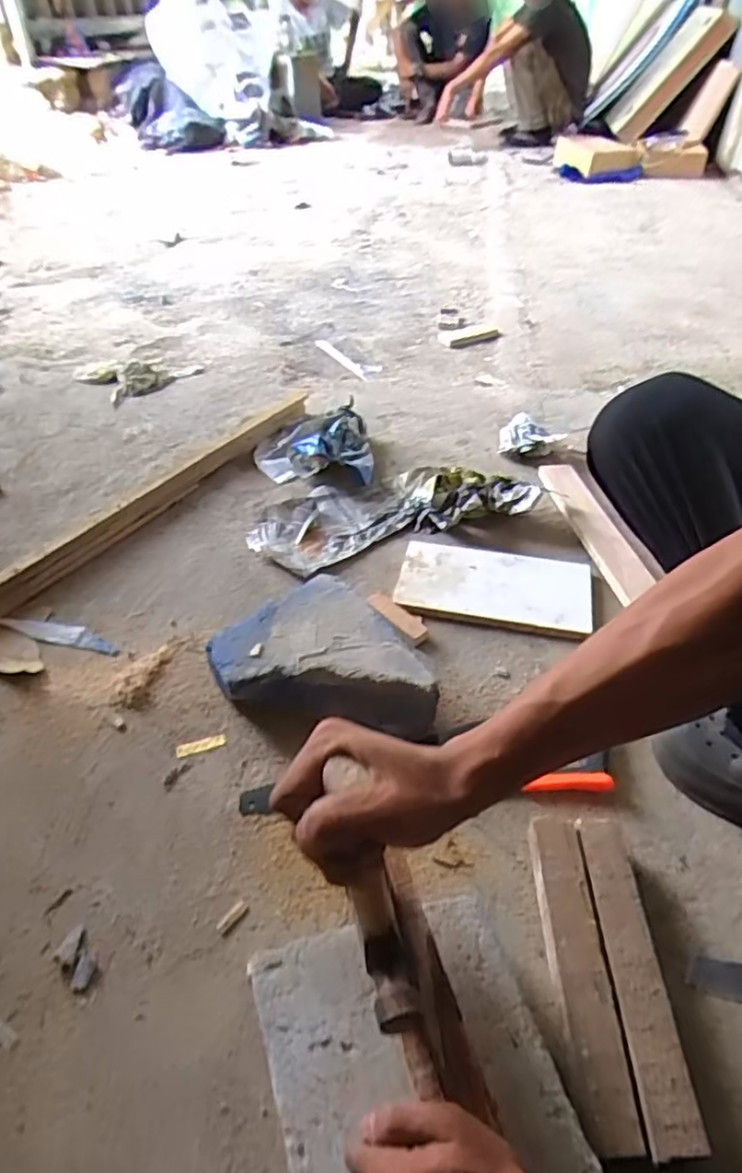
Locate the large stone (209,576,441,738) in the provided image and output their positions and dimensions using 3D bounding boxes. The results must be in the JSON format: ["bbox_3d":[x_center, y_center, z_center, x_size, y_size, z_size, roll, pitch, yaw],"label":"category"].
[{"bbox_3d":[-0.053,0.080,0.791,0.267,0.079,0.194,4,45,5],"label":"large stone"}]

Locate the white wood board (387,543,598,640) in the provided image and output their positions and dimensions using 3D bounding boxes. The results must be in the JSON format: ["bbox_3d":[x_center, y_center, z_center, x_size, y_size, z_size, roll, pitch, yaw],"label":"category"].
[{"bbox_3d":[0.177,0.000,0.909,0.269,0.028,0.139,9,45,10],"label":"white wood board"}]

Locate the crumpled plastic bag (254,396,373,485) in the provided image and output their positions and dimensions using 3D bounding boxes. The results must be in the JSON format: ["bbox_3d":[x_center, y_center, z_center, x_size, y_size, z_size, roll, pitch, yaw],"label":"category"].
[{"bbox_3d":[-0.107,-0.270,1.153,0.213,0.071,0.232,-3,45,-2],"label":"crumpled plastic bag"}]

